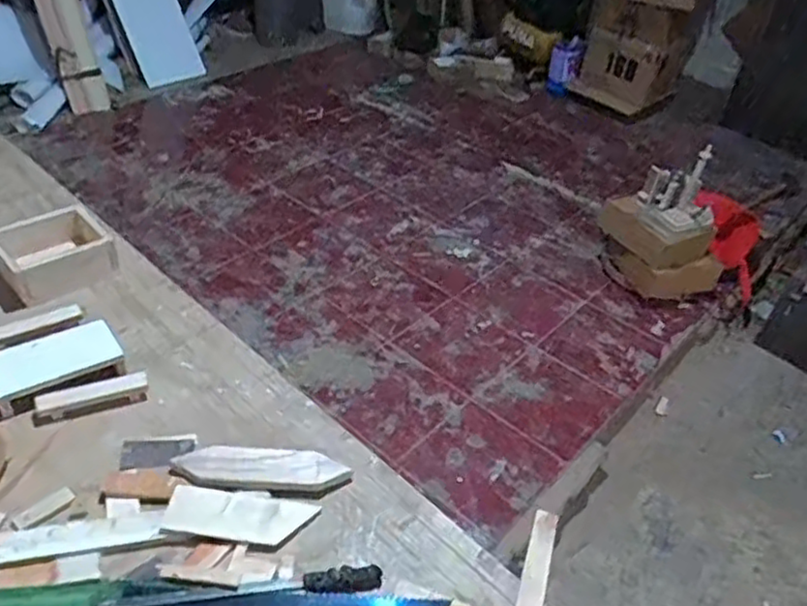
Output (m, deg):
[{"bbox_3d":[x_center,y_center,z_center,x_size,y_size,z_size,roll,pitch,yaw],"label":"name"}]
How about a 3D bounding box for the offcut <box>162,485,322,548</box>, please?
[{"bbox_3d":[-0.193,0.254,0.828,0.170,0.007,0.065,7,38,-1],"label":"offcut"}]

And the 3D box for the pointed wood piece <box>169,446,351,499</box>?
[{"bbox_3d":[-0.178,0.208,0.880,0.215,0.020,0.069,7,38,-1],"label":"pointed wood piece"}]

